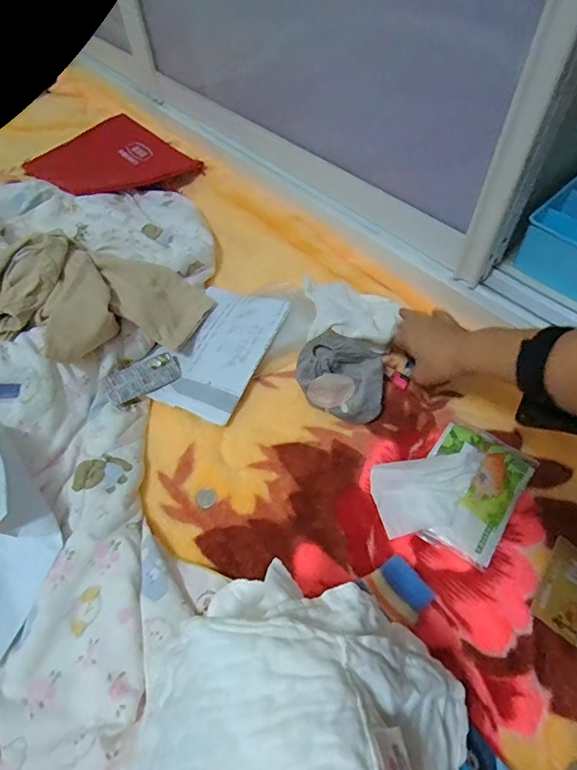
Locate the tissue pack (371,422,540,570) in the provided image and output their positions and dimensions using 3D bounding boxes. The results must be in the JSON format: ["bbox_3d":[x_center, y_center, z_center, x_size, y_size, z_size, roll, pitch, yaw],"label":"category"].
[{"bbox_3d":[0.178,0.102,0.475,0.135,0.035,0.160,32,63,22],"label":"tissue pack"}]

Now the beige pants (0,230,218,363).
[{"bbox_3d":[-0.280,-0.109,0.593,0.279,0.120,0.233,14,58,12],"label":"beige pants"}]

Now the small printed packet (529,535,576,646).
[{"bbox_3d":[0.275,0.199,0.427,0.052,0.004,0.087,35,62,14],"label":"small printed packet"}]

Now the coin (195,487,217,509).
[{"bbox_3d":[-0.095,0.129,0.502,0.022,0.004,0.024,-1,56,2],"label":"coin"}]

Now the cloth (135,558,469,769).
[{"bbox_3d":[0.011,0.223,0.256,0.203,0.114,0.192,12,57,11],"label":"cloth"}]

